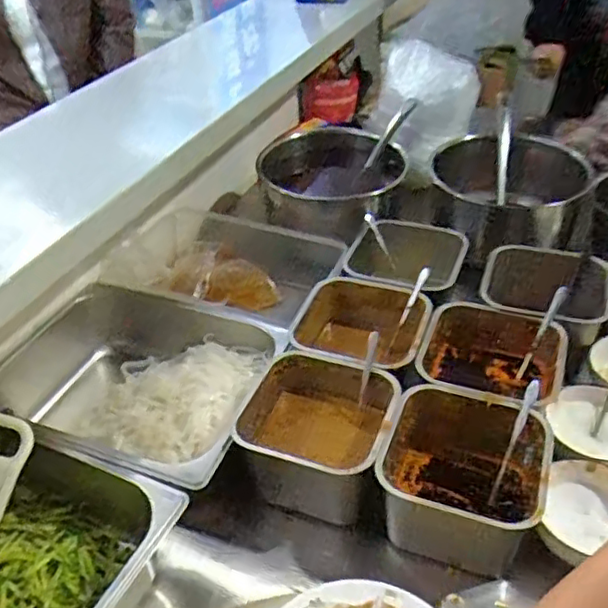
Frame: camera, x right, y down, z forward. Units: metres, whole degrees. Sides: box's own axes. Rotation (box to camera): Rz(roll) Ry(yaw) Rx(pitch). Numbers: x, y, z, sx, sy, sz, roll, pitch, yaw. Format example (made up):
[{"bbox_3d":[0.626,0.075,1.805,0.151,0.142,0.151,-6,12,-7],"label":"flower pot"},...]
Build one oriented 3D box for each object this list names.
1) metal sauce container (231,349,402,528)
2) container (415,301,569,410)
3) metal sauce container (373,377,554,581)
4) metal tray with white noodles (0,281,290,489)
[{"bbox_3d":[0.016,0.146,0.721,0.159,0.098,0.157,10,40,16],"label":"metal sauce container"},{"bbox_3d":[0.221,0.081,0.779,0.166,0.084,0.161,14,42,21],"label":"container"},{"bbox_3d":[0.163,0.181,0.671,0.157,0.106,0.169,13,41,20],"label":"metal sauce container"},{"bbox_3d":[-0.204,0.119,0.814,0.329,0.131,0.264,11,41,18],"label":"metal tray with white noodles"}]

